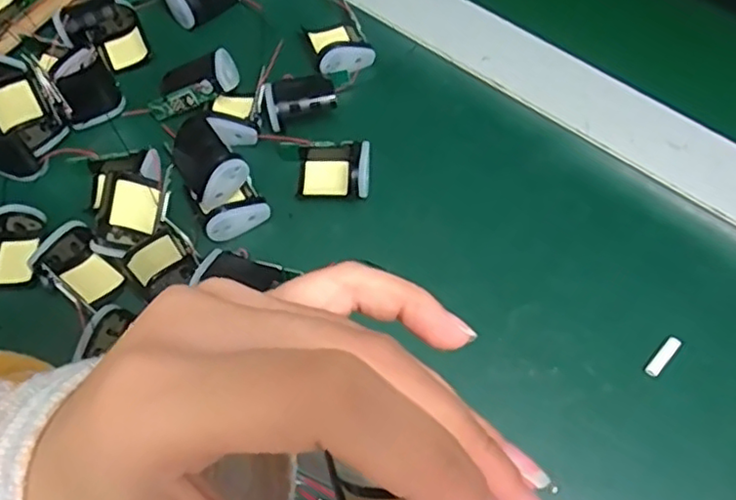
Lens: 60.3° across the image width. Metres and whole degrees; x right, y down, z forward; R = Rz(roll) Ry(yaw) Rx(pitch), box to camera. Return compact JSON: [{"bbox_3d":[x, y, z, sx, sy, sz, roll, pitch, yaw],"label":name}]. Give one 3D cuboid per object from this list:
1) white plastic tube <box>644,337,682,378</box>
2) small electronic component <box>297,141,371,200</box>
[{"bbox_3d":[0.147,0.053,0.314,0.007,0.004,0.024,41,72,19],"label":"white plastic tube"},{"bbox_3d":[-0.019,-0.047,0.362,0.041,0.018,0.032,4,65,5],"label":"small electronic component"}]

